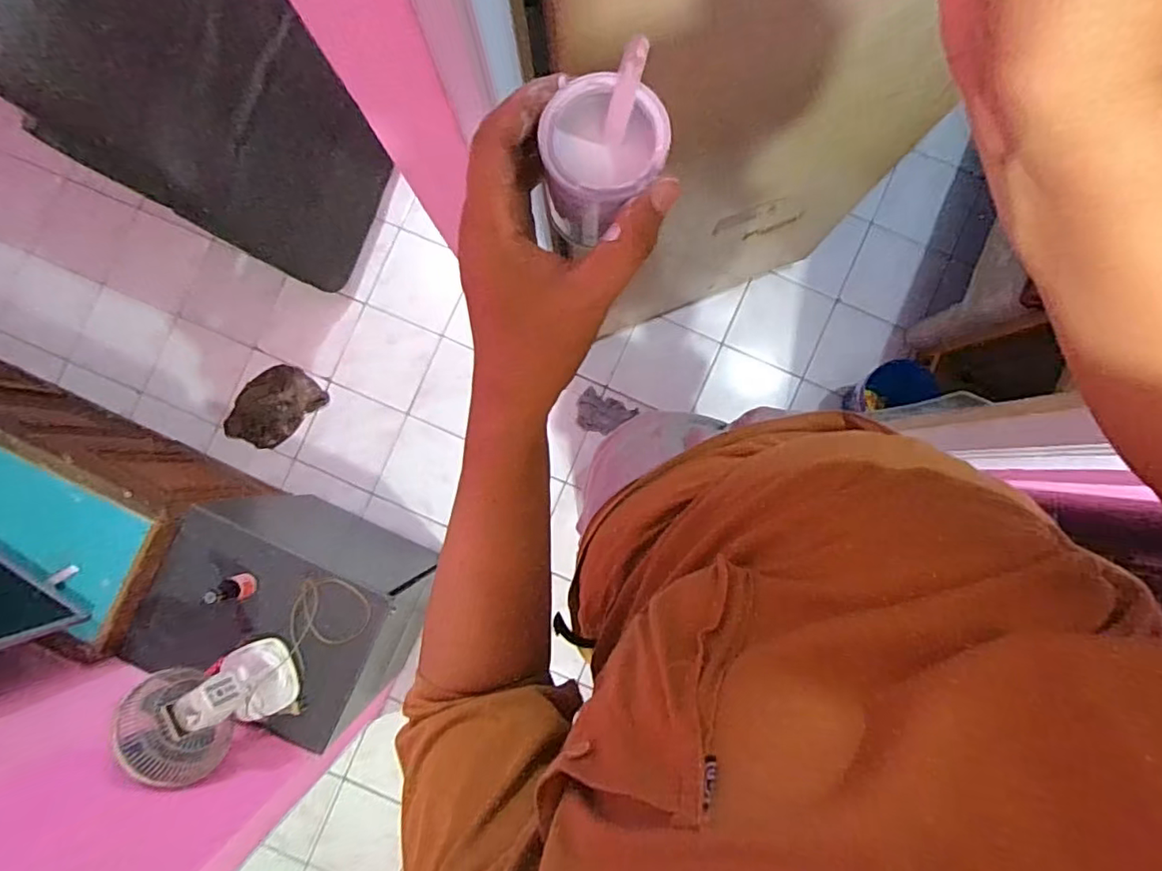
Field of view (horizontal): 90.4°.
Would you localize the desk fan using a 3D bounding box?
[{"bbox_3d":[-0.899,0.658,1.419,0.300,0.346,0.260,-31,86,-2],"label":"desk fan"}]

